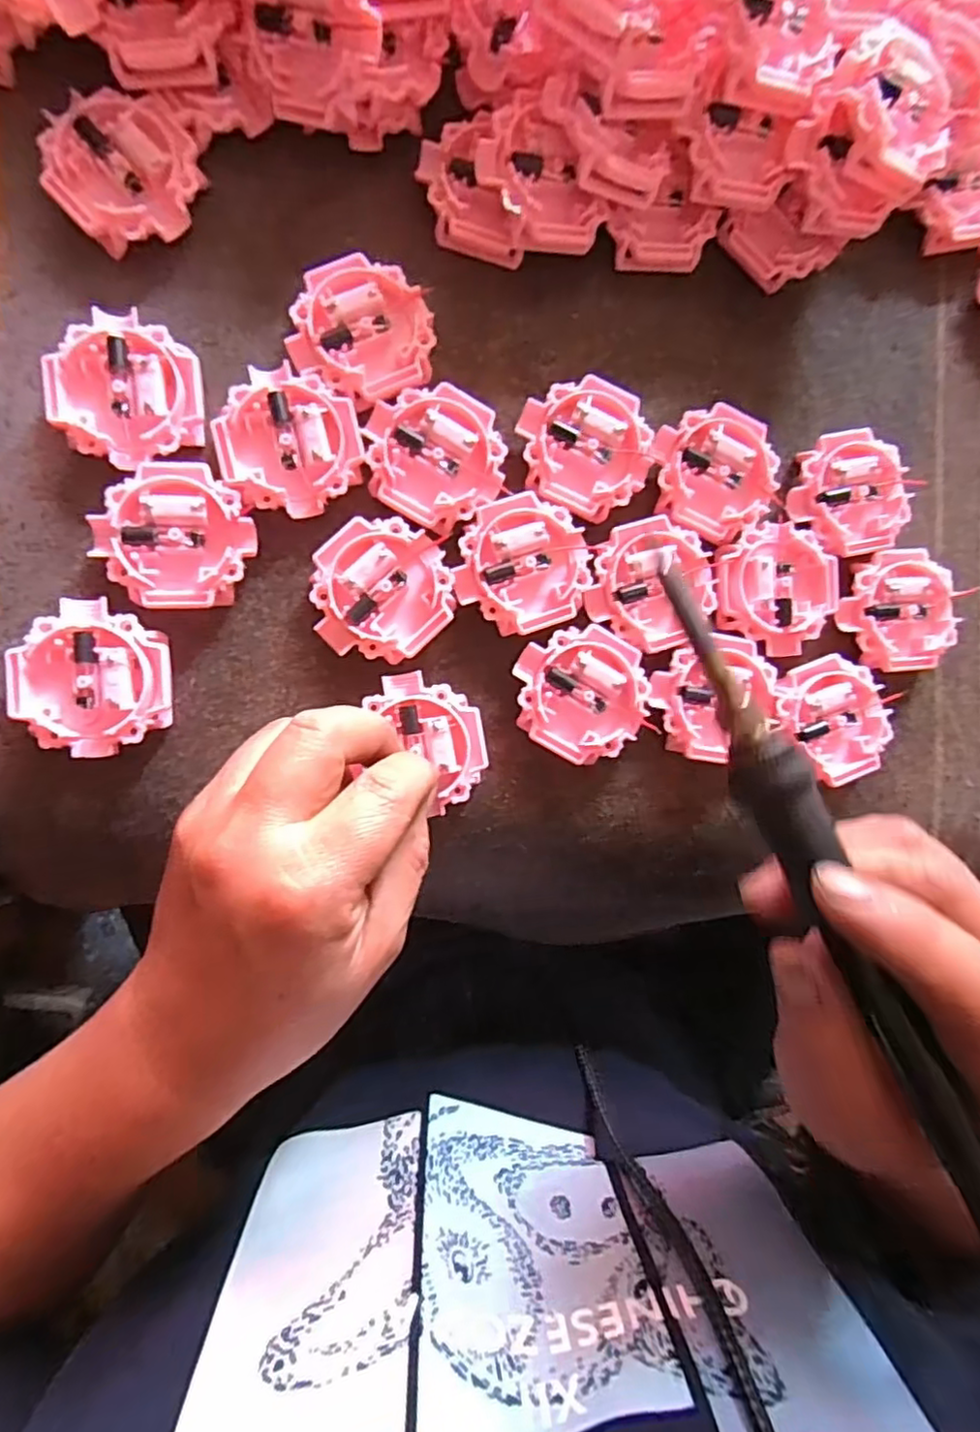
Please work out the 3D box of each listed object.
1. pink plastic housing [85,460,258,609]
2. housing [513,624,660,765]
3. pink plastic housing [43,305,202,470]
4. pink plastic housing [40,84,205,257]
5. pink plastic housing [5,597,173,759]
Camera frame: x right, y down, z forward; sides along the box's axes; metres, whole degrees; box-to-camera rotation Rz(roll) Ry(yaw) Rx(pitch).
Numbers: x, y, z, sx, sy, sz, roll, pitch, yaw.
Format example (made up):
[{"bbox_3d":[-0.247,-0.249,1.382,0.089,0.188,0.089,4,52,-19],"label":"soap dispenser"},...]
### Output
[{"bbox_3d":[-0.117,-0.066,0.241,0.053,0.016,0.053,0,89,-8],"label":"pink plastic housing"},{"bbox_3d":[0.037,-0.008,0.262,0.051,0.016,0.051,-10,90,-8],"label":"housing"},{"bbox_3d":[-0.134,-0.119,0.239,0.051,0.016,0.053,-6,90,-8],"label":"pink plastic housing"},{"bbox_3d":[-0.136,-0.202,0.241,0.052,0.016,0.050,-13,91,-8],"label":"pink plastic housing"},{"bbox_3d":[-0.145,-0.014,0.235,0.051,0.017,0.055,-4,90,-8],"label":"pink plastic housing"}]

